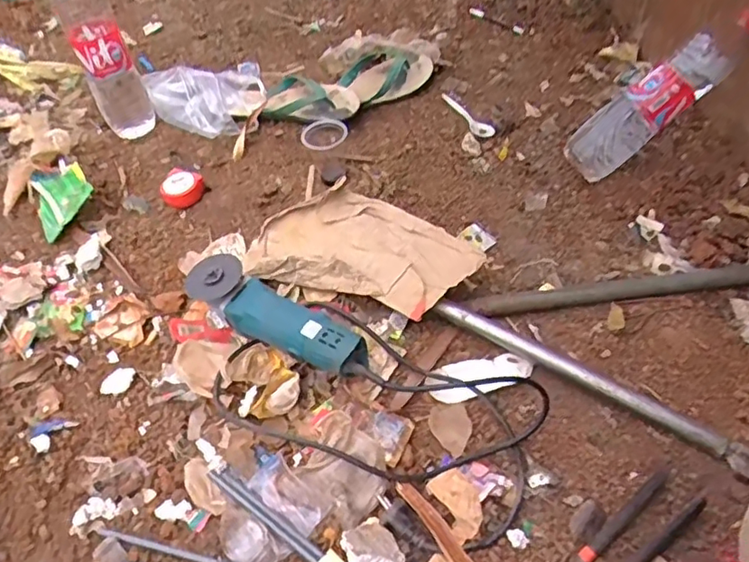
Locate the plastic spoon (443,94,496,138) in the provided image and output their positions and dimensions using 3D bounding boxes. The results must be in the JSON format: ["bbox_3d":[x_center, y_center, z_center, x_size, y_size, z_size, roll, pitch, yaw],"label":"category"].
[{"bbox_3d":[0.169,-0.304,1.087,0.029,0.011,0.140,-25,55,-20],"label":"plastic spoon"}]

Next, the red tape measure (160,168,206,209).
[{"bbox_3d":[-0.310,-0.151,0.957,0.068,0.036,0.072,-20,53,-17],"label":"red tape measure"}]

